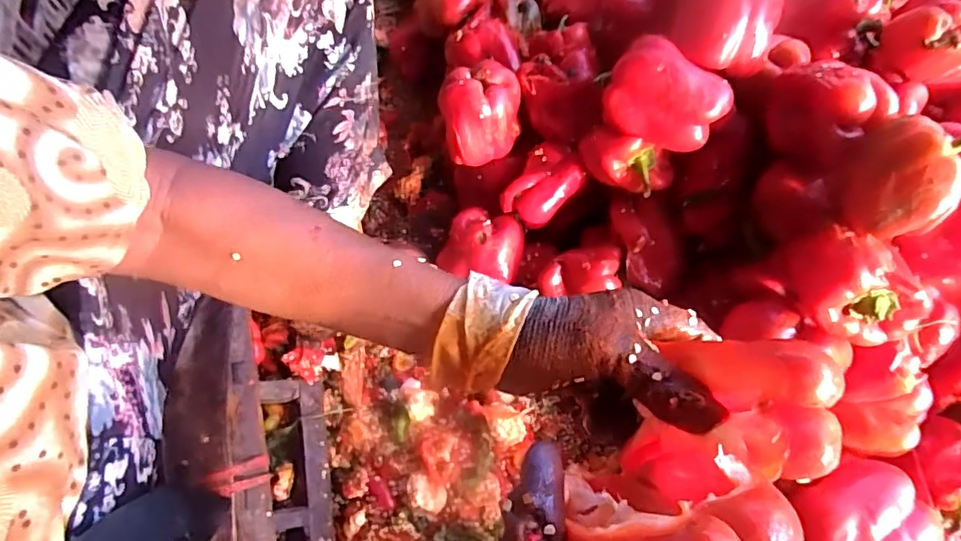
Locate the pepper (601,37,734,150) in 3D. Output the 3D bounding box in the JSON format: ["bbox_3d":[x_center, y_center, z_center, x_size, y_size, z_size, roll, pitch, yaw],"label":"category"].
[{"bbox_3d":[0.172,-0.161,0.522,0.105,0.065,0.063,39,71,14],"label":"pepper"}]

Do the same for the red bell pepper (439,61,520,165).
[{"bbox_3d":[0.000,-0.181,0.632,0.088,0.069,0.097,-12,68,-6],"label":"red bell pepper"}]

